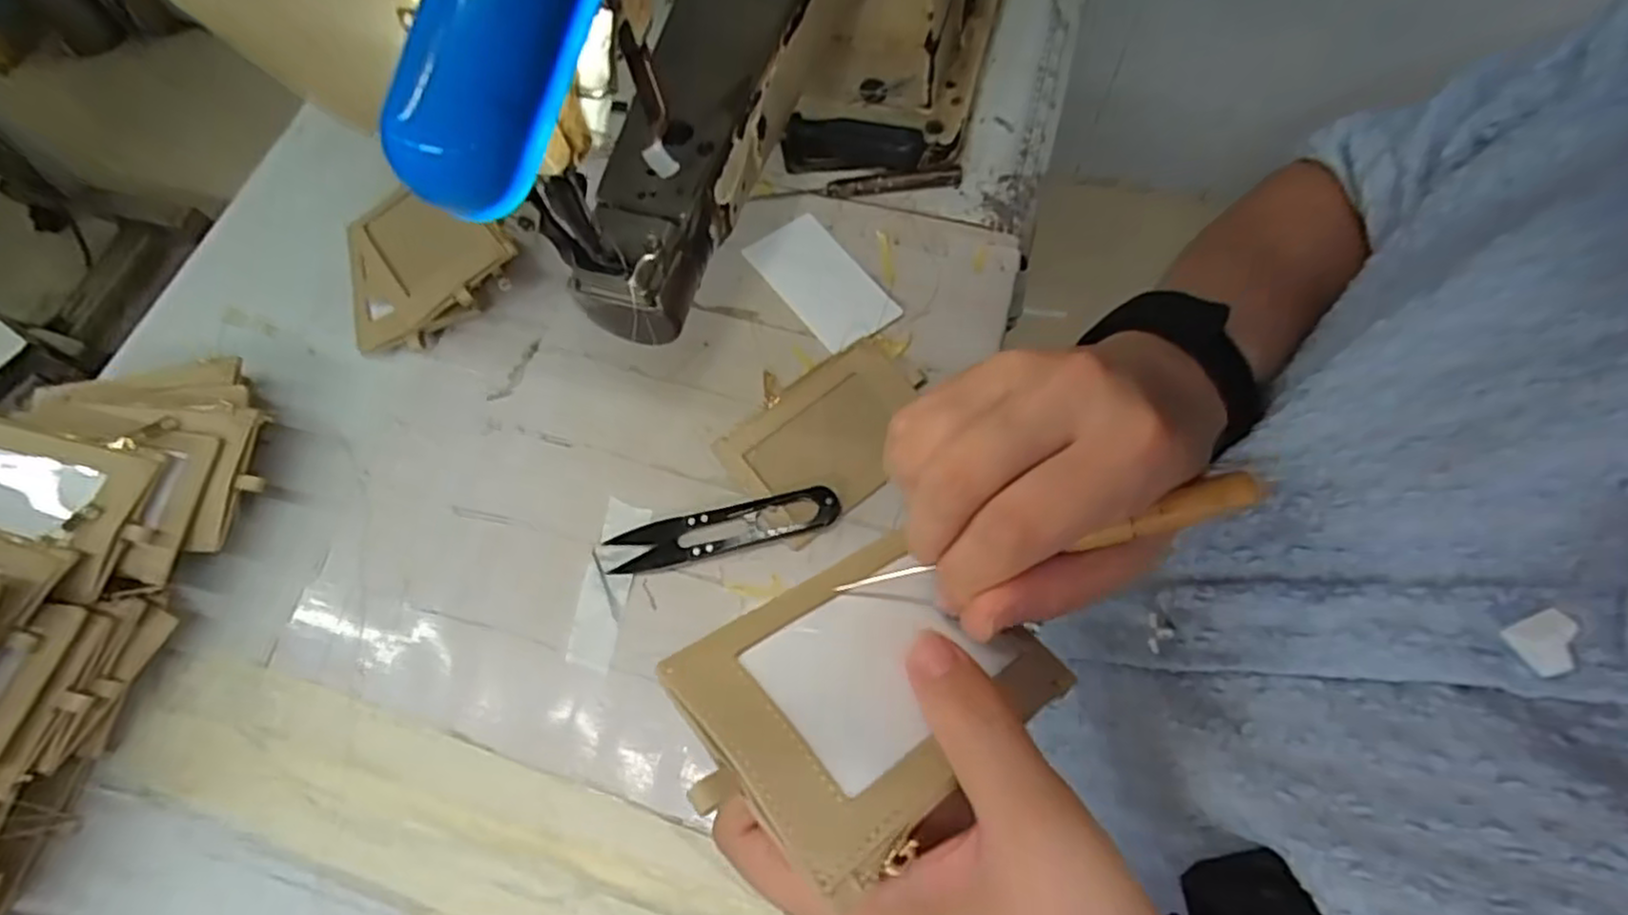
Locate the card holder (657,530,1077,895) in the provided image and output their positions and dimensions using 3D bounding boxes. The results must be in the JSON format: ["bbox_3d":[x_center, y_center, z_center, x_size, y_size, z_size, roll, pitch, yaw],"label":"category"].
[{"bbox_3d":[0.015,0.063,0.206,0.110,0.005,0.072,-23,56,-40],"label":"card holder"}]

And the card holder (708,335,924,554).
[{"bbox_3d":[0.010,-0.011,0.399,0.112,0.009,0.073,-36,71,-12],"label":"card holder"}]

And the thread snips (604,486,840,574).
[{"bbox_3d":[-0.046,0.037,0.378,0.119,0.012,0.025,-13,67,-3],"label":"thread snips"}]

